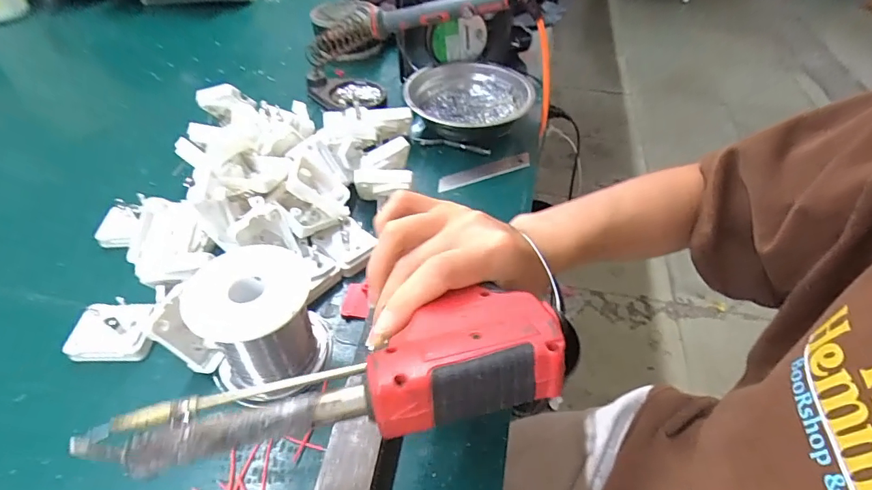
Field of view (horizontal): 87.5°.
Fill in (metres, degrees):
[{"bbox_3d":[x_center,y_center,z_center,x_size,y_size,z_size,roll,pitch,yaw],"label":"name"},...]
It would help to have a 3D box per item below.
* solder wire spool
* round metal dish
[{"bbox_3d":[-0.104,0.047,0.272,0.066,0.069,0.069,-12,47,-14],"label":"solder wire spool"},{"bbox_3d":[0.033,-0.150,0.479,0.129,0.043,0.106,-1,45,-4],"label":"round metal dish"}]

